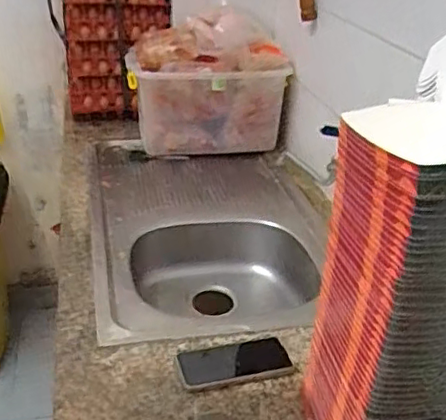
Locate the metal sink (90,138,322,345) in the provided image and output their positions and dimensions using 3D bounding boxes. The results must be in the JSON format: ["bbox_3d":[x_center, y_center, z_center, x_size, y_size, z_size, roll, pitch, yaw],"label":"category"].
[{"bbox_3d":[-0.035,0.088,1.413,0.495,0.186,0.812,-2,27,-10],"label":"metal sink"}]

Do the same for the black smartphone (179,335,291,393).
[{"bbox_3d":[0.015,0.229,0.938,0.164,0.015,0.084,-5,28,-13],"label":"black smartphone"}]

